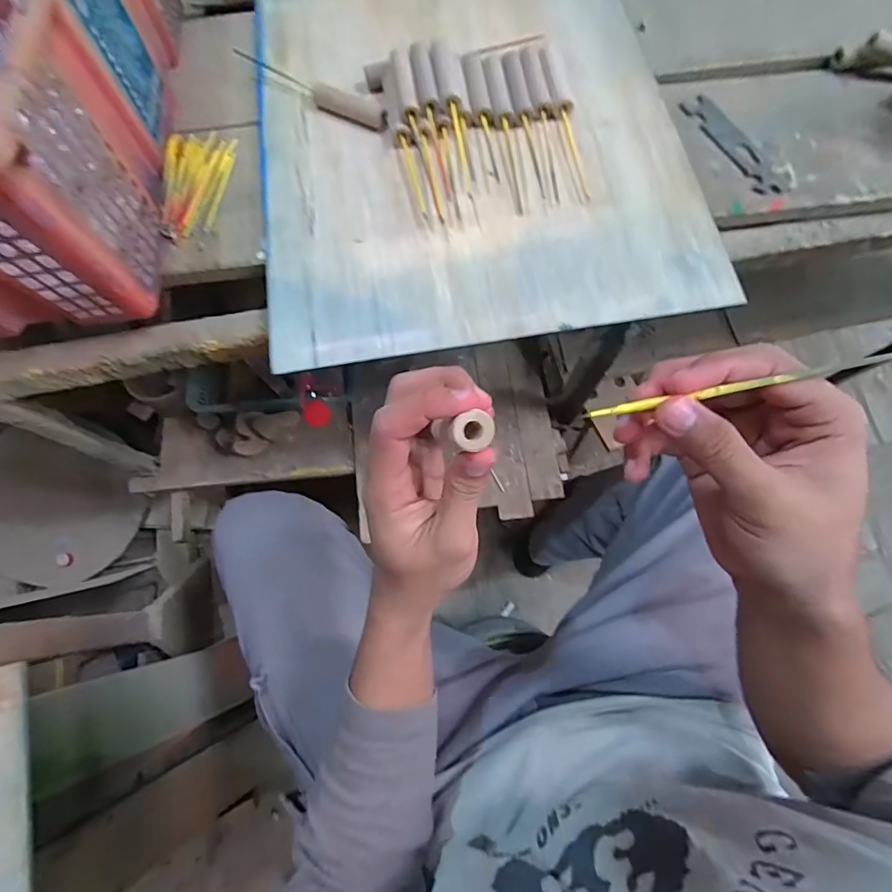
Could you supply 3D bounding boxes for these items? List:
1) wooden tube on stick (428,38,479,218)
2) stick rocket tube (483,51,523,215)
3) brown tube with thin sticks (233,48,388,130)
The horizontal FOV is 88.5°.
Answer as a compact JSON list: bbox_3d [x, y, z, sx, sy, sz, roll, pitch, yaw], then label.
[{"bbox_3d":[0.007,-0.299,0.424,0.019,0.026,0.179,-9,74,-4],"label":"wooden tube on stick"},{"bbox_3d":[0.055,-0.298,0.430,0.017,0.012,0.177,-7,74,-3],"label":"stick rocket tube"},{"bbox_3d":[-0.138,-0.358,0.457,0.186,0.021,0.023,32,75,8],"label":"brown tube with thin sticks"}]

